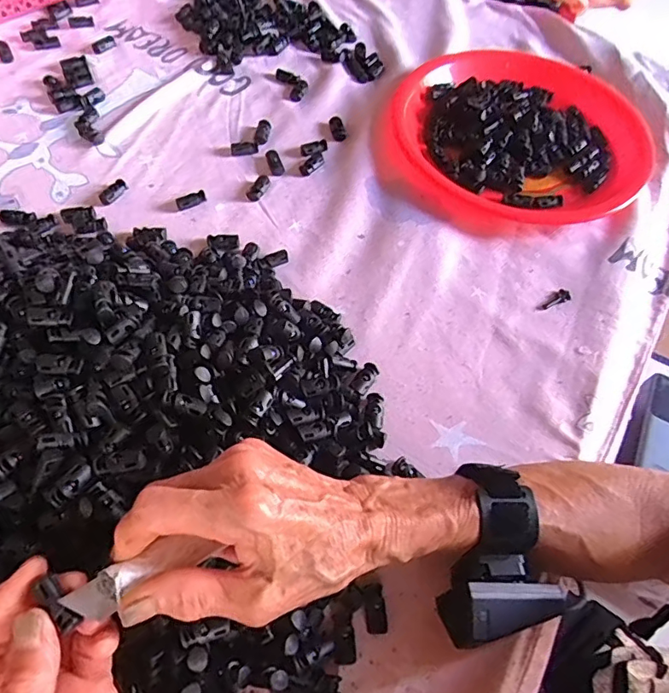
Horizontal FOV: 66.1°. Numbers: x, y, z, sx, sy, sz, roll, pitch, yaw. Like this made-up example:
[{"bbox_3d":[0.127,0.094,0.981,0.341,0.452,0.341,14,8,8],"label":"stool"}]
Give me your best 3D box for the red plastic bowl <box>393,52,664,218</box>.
[{"bbox_3d":[0.194,-0.238,0.549,0.265,0.032,0.248,2,60,-3],"label":"red plastic bowl"}]

